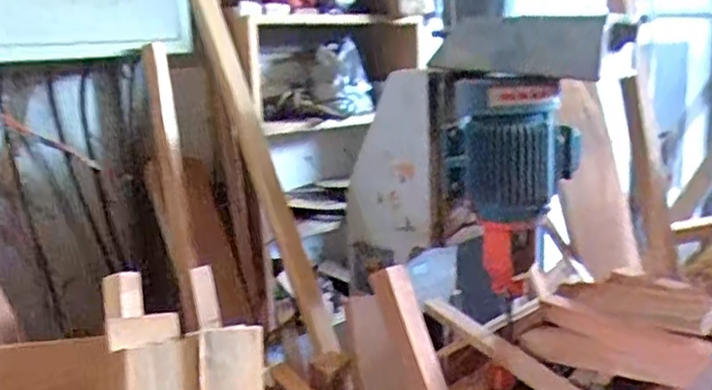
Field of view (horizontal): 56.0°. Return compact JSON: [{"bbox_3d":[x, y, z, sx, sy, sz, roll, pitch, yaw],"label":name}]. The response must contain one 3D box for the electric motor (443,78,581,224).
[{"bbox_3d":[0.280,-0.083,1.210,0.229,0.249,0.151,1,12,16],"label":"electric motor"}]

